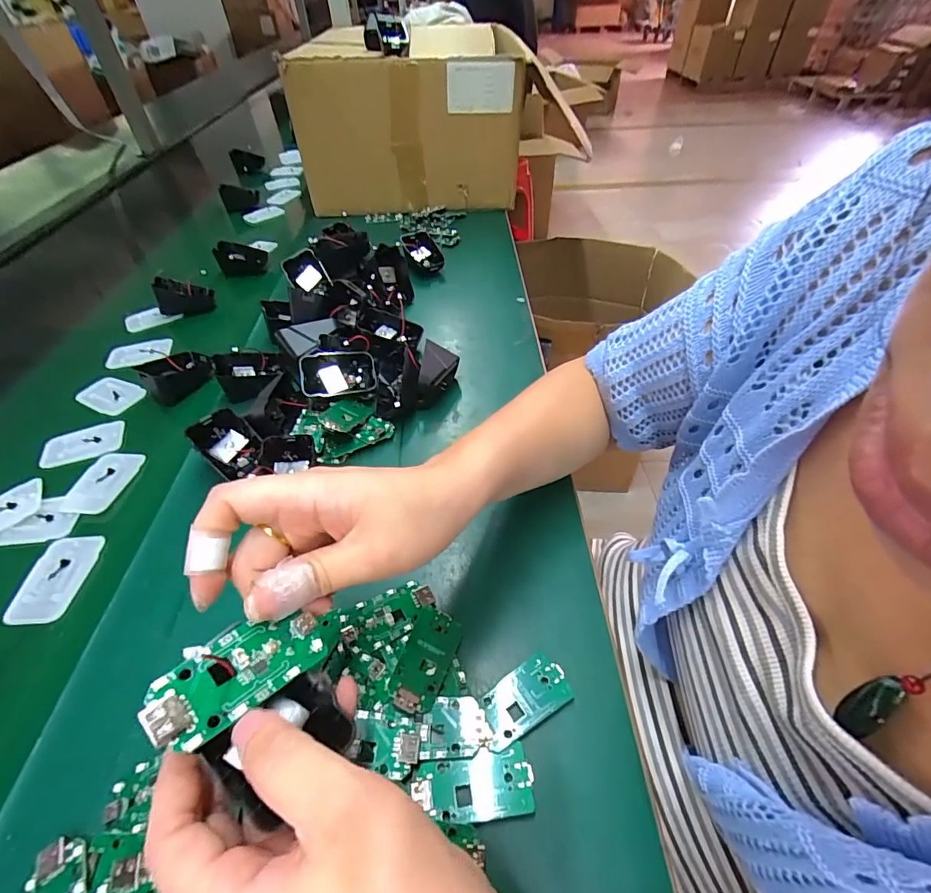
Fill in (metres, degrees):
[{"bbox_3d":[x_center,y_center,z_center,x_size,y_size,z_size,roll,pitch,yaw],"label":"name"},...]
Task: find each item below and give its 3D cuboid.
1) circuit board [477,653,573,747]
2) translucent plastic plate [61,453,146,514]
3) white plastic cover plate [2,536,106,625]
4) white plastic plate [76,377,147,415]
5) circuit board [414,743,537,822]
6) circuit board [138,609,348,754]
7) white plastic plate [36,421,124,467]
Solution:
[{"bbox_3d":[0.035,0.149,0.264,0.055,0.005,0.031,-26,49,-18],"label":"circuit board"},{"bbox_3d":[-0.325,0.032,0.396,0.041,0.011,0.068,-2,46,5],"label":"translucent plastic plate"},{"bbox_3d":[-0.312,0.100,0.336,0.042,0.007,0.068,-5,46,2],"label":"white plastic cover plate"},{"bbox_3d":[-0.383,-0.056,0.479,0.061,0.012,0.044,13,49,18],"label":"white plastic plate"},{"bbox_3d":[0.004,0.180,0.236,0.062,0.005,0.030,-8,46,-1],"label":"circuit board"},{"bbox_3d":[-0.086,0.085,0.177,0.071,0.005,0.032,-22,61,-44],"label":"circuit board"},{"bbox_3d":[-0.372,-0.003,0.431,0.067,0.005,0.045,-17,46,-9],"label":"white plastic plate"}]

